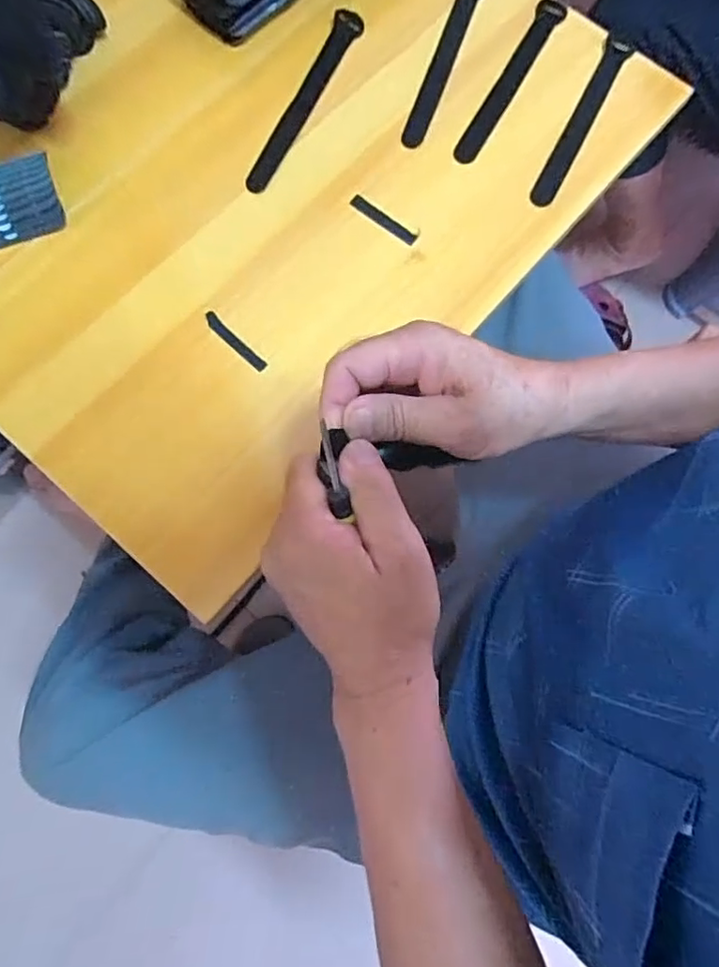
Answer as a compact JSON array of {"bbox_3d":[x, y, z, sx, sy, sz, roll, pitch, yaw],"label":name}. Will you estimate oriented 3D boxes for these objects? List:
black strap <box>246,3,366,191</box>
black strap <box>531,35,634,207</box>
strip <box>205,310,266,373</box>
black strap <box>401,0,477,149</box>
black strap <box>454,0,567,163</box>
[{"bbox_3d":[-0.045,-0.322,0.480,0.019,0.013,0.196,24,76,4],"label":"black strap"},{"bbox_3d":[0.191,-0.312,0.497,0.023,0.008,0.193,26,76,5],"label":"black strap"},{"bbox_3d":[-0.092,-0.105,0.428,0.060,0.004,0.010,44,78,9],"label":"strip"},{"bbox_3d":[0.074,-0.369,0.504,0.023,0.012,0.193,18,75,3],"label":"black strap"},{"bbox_3d":[0.132,-0.352,0.505,0.026,0.008,0.197,27,76,5],"label":"black strap"}]

